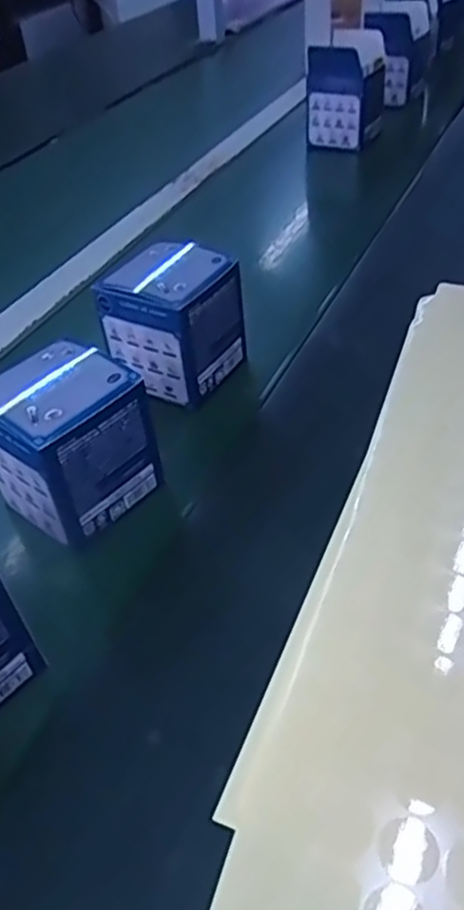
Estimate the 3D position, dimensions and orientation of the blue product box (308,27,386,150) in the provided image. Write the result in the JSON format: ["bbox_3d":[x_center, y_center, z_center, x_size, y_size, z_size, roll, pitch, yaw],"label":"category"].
[{"bbox_3d":[0.158,-0.493,0.915,0.077,0.121,0.089,21,48,26],"label":"blue product box"}]

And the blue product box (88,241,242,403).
[{"bbox_3d":[-0.045,-0.104,0.533,0.086,0.099,0.080,19,47,24],"label":"blue product box"}]

